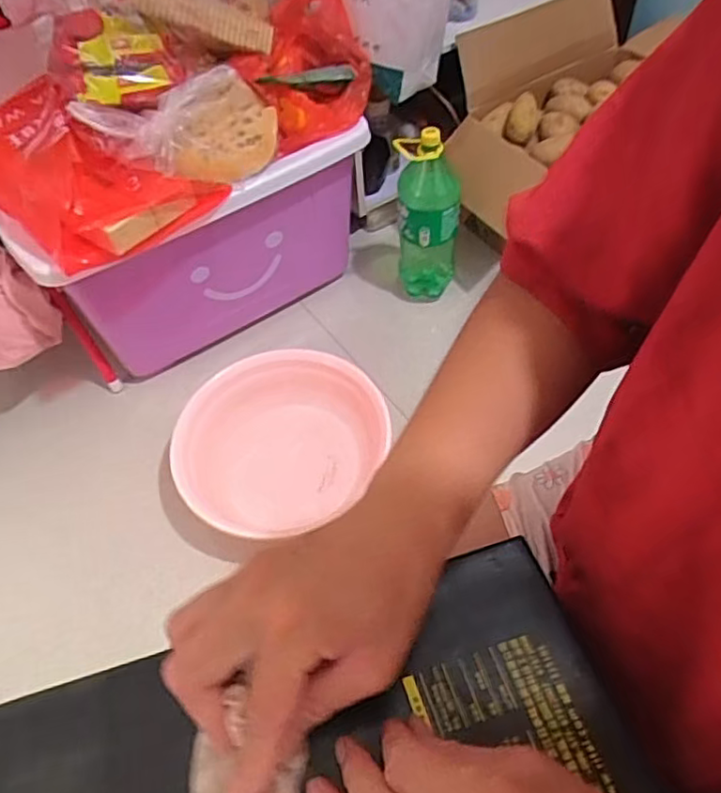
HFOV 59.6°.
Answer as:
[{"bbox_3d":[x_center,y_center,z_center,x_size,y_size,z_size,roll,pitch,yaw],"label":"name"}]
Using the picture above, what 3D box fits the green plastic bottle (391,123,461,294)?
[{"bbox_3d":[0.117,-0.298,1.085,0.103,0.325,0.093,3,55,7],"label":"green plastic bottle"}]

